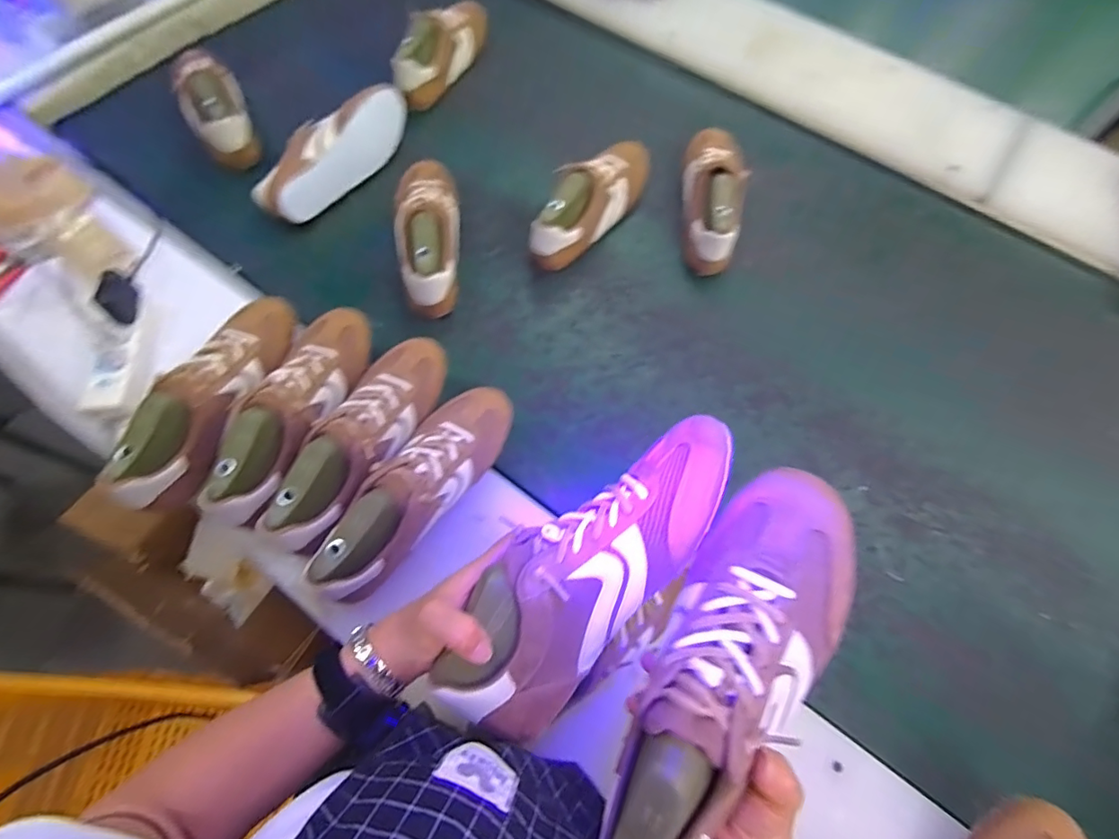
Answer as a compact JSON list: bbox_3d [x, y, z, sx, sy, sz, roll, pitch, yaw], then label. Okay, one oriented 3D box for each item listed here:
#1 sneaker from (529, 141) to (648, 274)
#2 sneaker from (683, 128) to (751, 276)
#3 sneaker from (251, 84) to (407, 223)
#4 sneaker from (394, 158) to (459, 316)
[{"bbox_3d":[0.052,-0.351,0.805,0.086,0.091,0.285,37,70,13],"label":"sneaker"},{"bbox_3d":[0.243,-0.369,0.818,0.089,0.099,0.282,11,67,2],"label":"sneaker"},{"bbox_3d":[-0.365,-0.431,0.830,0.094,0.083,0.291,32,69,11],"label":"sneaker"},{"bbox_3d":[-0.198,-0.283,0.769,0.093,0.089,0.266,-8,67,-5],"label":"sneaker"}]

